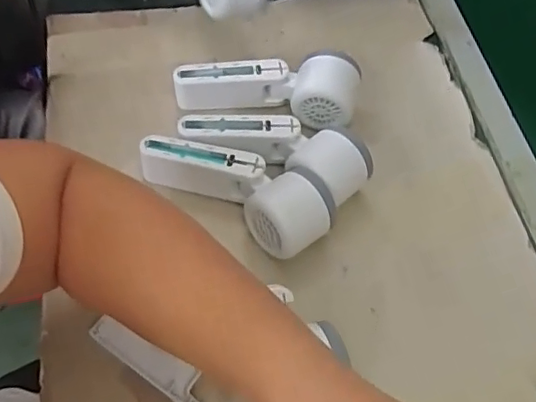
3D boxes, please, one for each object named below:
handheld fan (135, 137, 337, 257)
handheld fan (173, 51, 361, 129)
[{"bbox_3d":[-0.024,-0.012,0.463,0.160,0.057,0.071,29,60,11],"label":"handheld fan"},{"bbox_3d":[0.001,-0.107,0.516,0.162,0.047,0.058,12,58,4],"label":"handheld fan"}]

